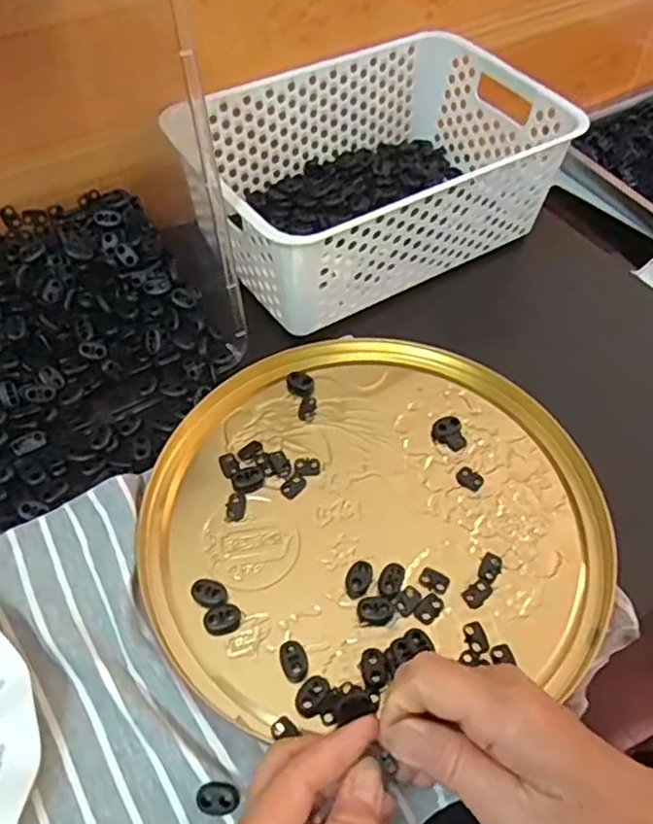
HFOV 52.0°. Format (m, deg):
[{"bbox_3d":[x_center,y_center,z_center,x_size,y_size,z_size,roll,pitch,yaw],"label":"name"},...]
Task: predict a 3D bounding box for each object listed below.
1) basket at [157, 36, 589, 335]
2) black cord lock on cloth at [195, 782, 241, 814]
[{"bbox_3d":[0.041,-0.208,0.584,0.297,0.108,0.204,-25,59,-19],"label":"basket"},{"bbox_3d":[-0.056,0.198,0.343,0.020,0.007,0.014,6,54,2],"label":"black cord lock on cloth"}]

